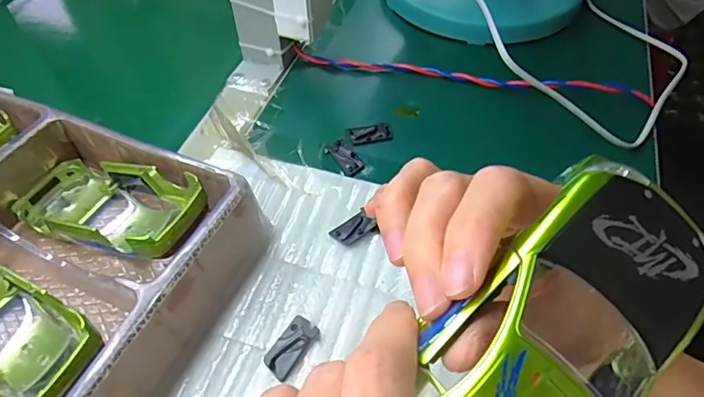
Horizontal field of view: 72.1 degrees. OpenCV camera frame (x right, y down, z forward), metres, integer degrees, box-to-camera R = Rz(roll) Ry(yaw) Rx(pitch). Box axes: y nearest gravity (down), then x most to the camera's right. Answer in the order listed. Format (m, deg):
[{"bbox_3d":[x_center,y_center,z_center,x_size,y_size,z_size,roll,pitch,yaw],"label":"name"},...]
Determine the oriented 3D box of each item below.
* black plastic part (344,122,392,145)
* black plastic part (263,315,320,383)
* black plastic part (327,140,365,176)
[{"bbox_3d":[0.014,-0.051,0.371,0.033,0.004,0.017,-10,54,-9],"label":"black plastic part"},{"bbox_3d":[-0.033,0.082,0.266,0.018,0.004,0.033,32,59,20],"label":"black plastic part"},{"bbox_3d":[-0.004,-0.031,0.358,0.017,0.005,0.035,-22,57,-17],"label":"black plastic part"}]

